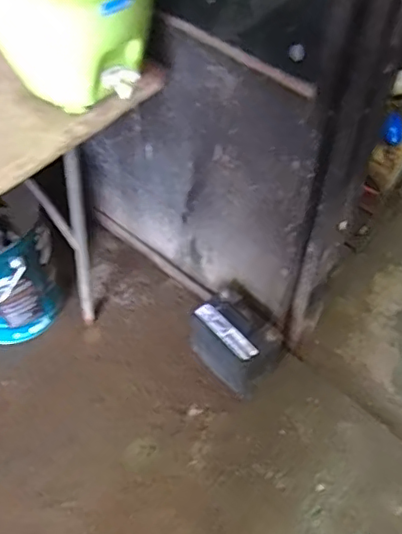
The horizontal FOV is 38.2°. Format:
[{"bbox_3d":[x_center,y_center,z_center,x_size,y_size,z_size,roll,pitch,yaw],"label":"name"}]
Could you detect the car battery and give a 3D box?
[{"bbox_3d":[0.089,0.178,1.464,0.158,0.192,0.216,-34,62,-23],"label":"car battery"}]

